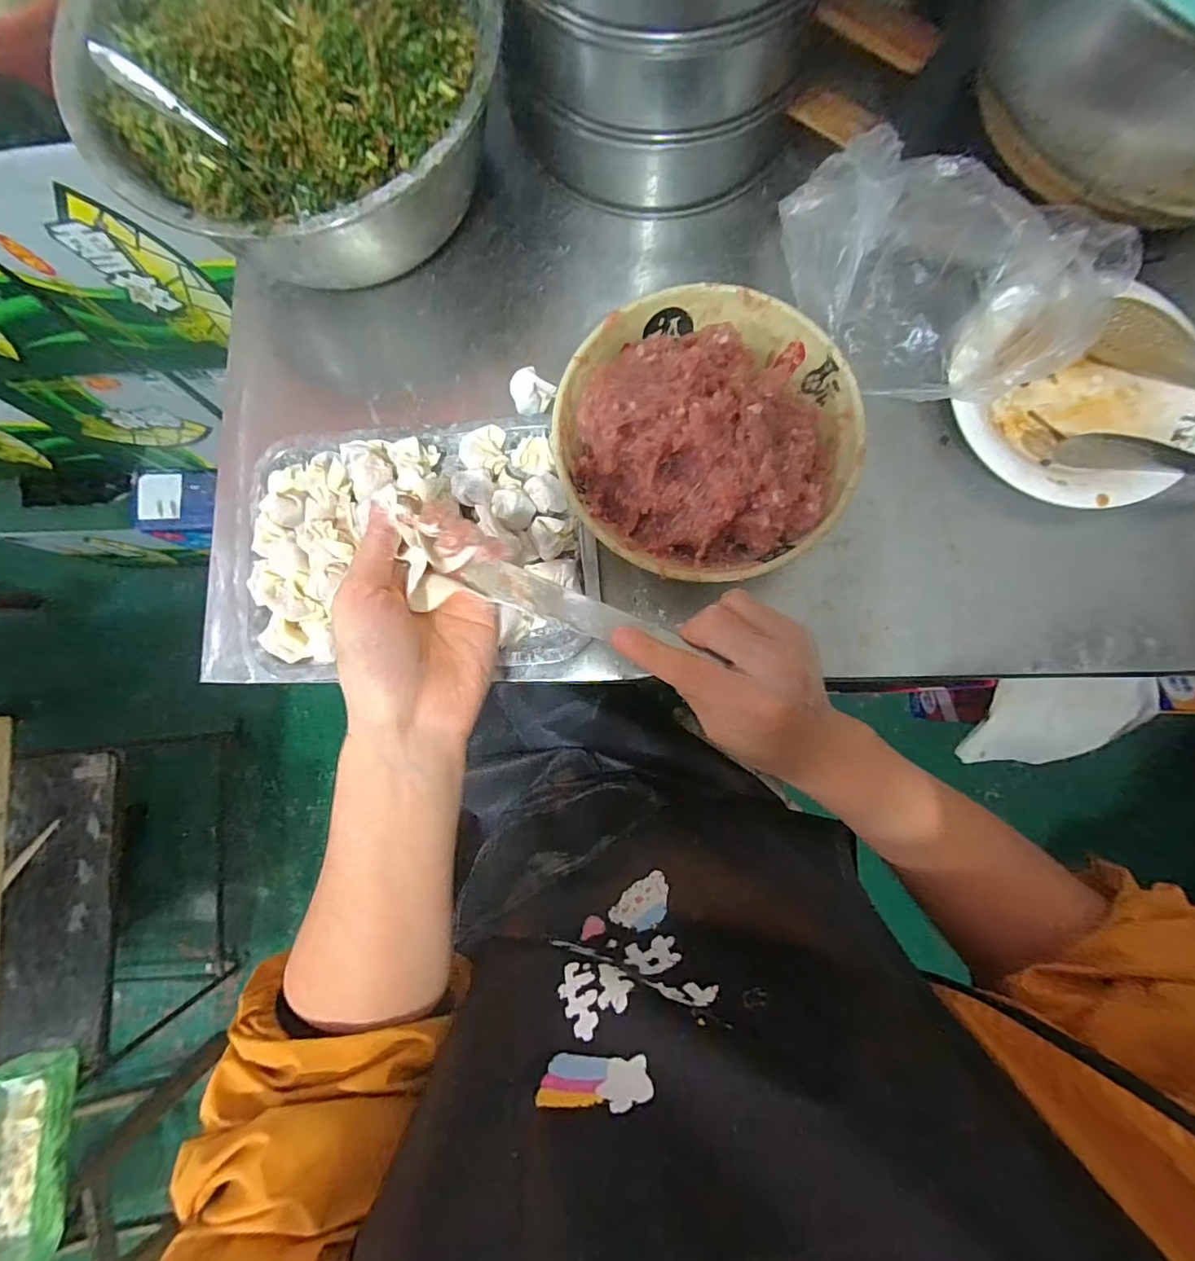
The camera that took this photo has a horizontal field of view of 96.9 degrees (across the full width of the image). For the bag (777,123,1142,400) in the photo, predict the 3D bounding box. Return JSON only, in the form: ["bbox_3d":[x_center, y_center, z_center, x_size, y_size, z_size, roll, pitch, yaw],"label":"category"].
[{"bbox_3d":[0.224,-0.240,0.354,0.222,0.100,0.115,30,86,6],"label":"bag"}]

